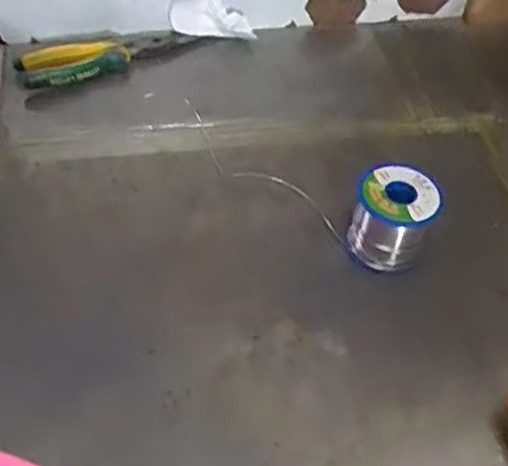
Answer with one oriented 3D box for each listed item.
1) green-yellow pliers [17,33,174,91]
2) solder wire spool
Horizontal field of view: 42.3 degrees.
[{"bbox_3d":[-0.161,-0.184,0.687,0.163,0.023,0.061,-17,54,-20],"label":"green-yellow pliers"},{"bbox_3d":[0.111,-0.012,0.531,0.062,0.070,0.058,2,49,-2],"label":"solder wire spool"}]

